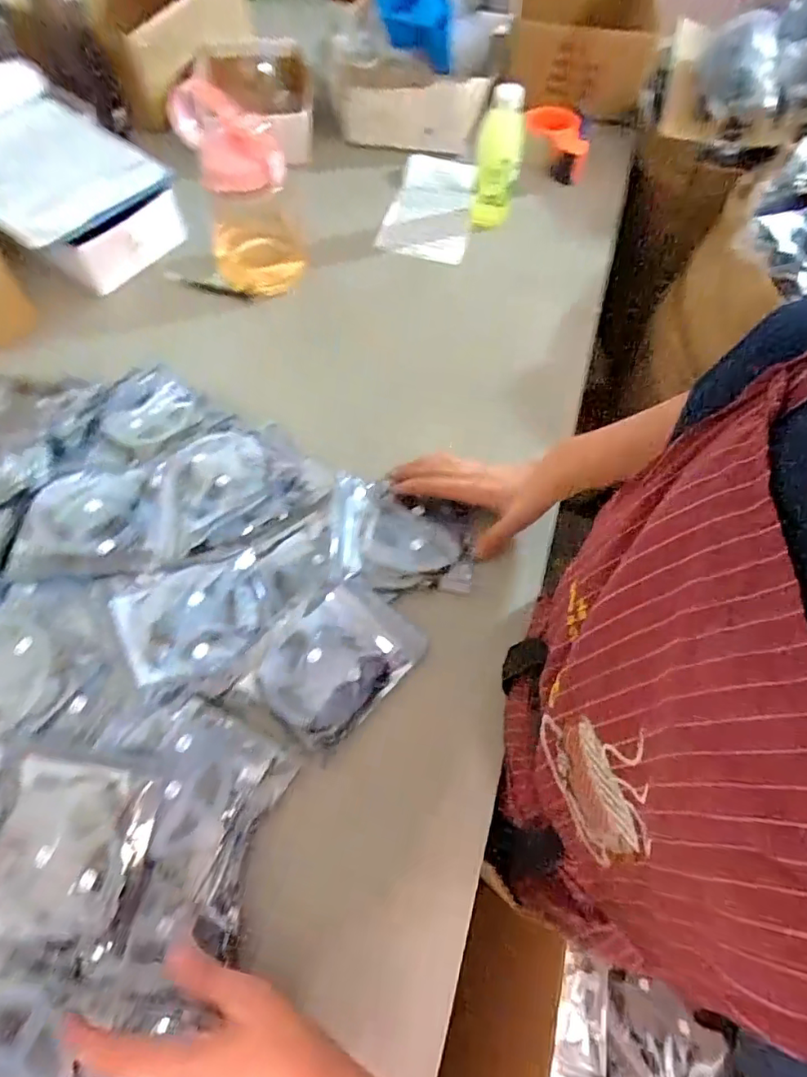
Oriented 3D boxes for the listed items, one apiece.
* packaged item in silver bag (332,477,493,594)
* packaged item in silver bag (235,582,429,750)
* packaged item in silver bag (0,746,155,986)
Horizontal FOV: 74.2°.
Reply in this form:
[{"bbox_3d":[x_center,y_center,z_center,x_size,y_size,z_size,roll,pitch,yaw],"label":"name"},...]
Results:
[{"bbox_3d":[-0.001,-0.003,0.547,0.154,0.019,0.119,9,64,3],"label":"packaged item in silver bag"},{"bbox_3d":[-0.067,0.114,0.502,0.121,0.036,0.144,37,68,15],"label":"packaged item in silver bag"},{"bbox_3d":[-0.275,0.243,0.404,0.129,0.015,0.154,10,78,7],"label":"packaged item in silver bag"}]

